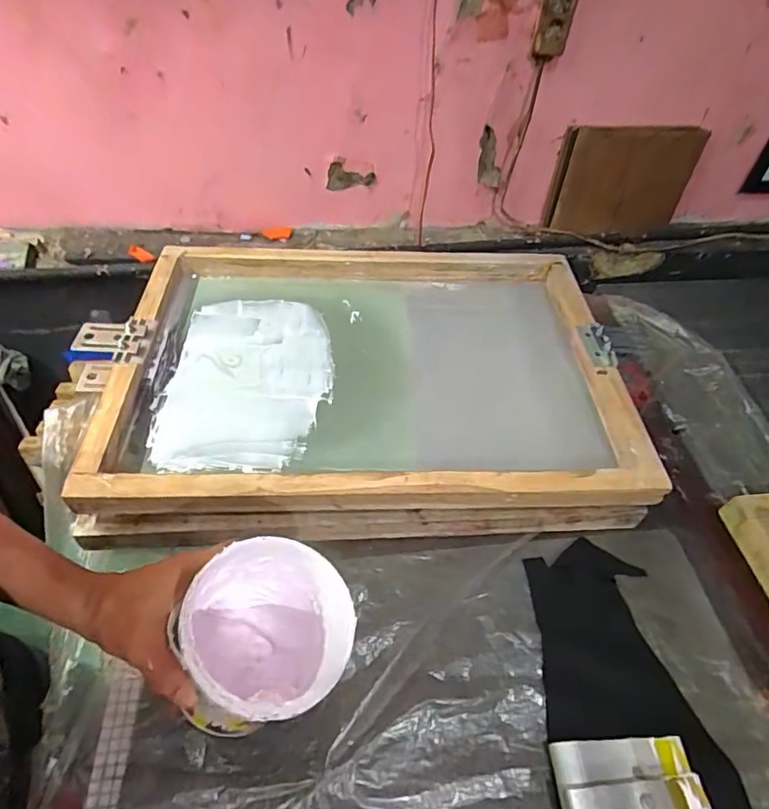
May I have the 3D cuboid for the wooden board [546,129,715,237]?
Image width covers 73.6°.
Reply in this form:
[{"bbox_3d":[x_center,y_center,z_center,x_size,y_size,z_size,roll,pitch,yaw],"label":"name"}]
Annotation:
[{"bbox_3d":[0.562,-0.524,1.226,0.314,0.240,0.028,4,43,2],"label":"wooden board"}]

